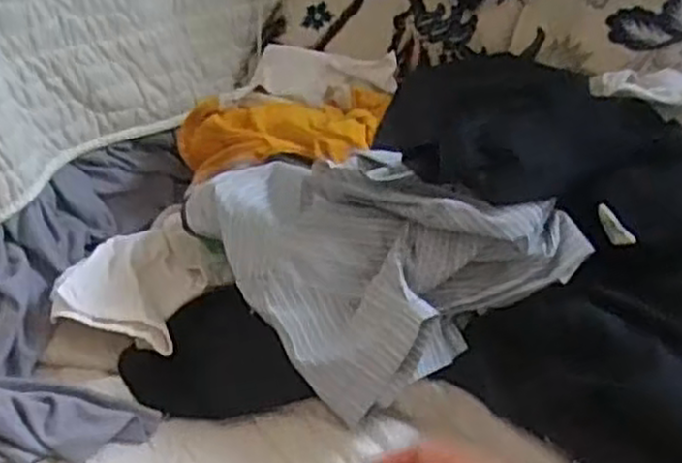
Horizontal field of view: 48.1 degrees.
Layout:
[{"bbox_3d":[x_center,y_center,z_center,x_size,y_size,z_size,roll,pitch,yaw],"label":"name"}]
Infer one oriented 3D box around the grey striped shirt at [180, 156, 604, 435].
[{"bbox_3d":[0.027,0.003,0.624,0.225,0.115,0.236,-20,40,-27],"label":"grey striped shirt"}]

